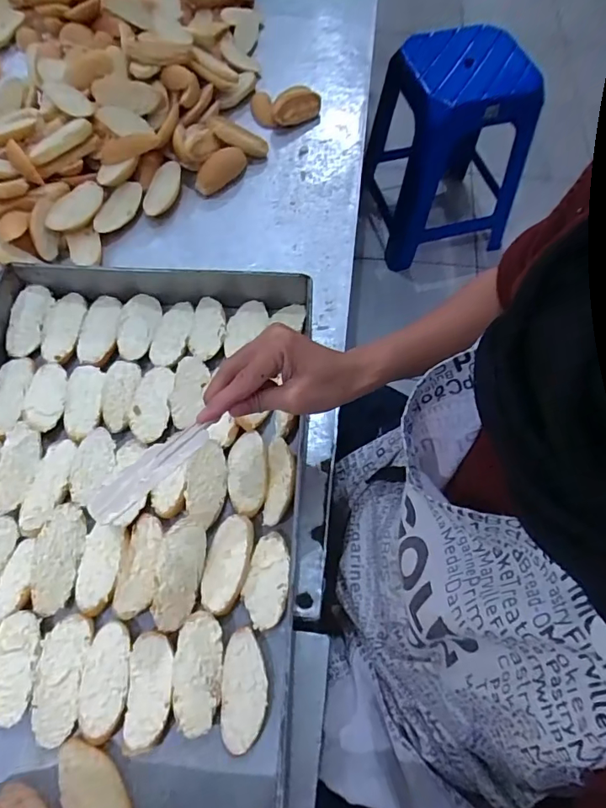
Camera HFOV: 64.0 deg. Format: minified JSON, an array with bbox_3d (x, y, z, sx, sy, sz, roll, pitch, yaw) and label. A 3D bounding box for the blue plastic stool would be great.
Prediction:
[{"bbox_3d":[0.414,-0.726,1.383,0.395,0.461,0.385,-14,65,-7],"label":"blue plastic stool"}]

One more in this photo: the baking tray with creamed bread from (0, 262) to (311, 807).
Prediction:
[{"bbox_3d":[-0.192,0.127,0.465,0.373,0.058,0.605,3,63,0],"label":"baking tray with creamed bread"}]

